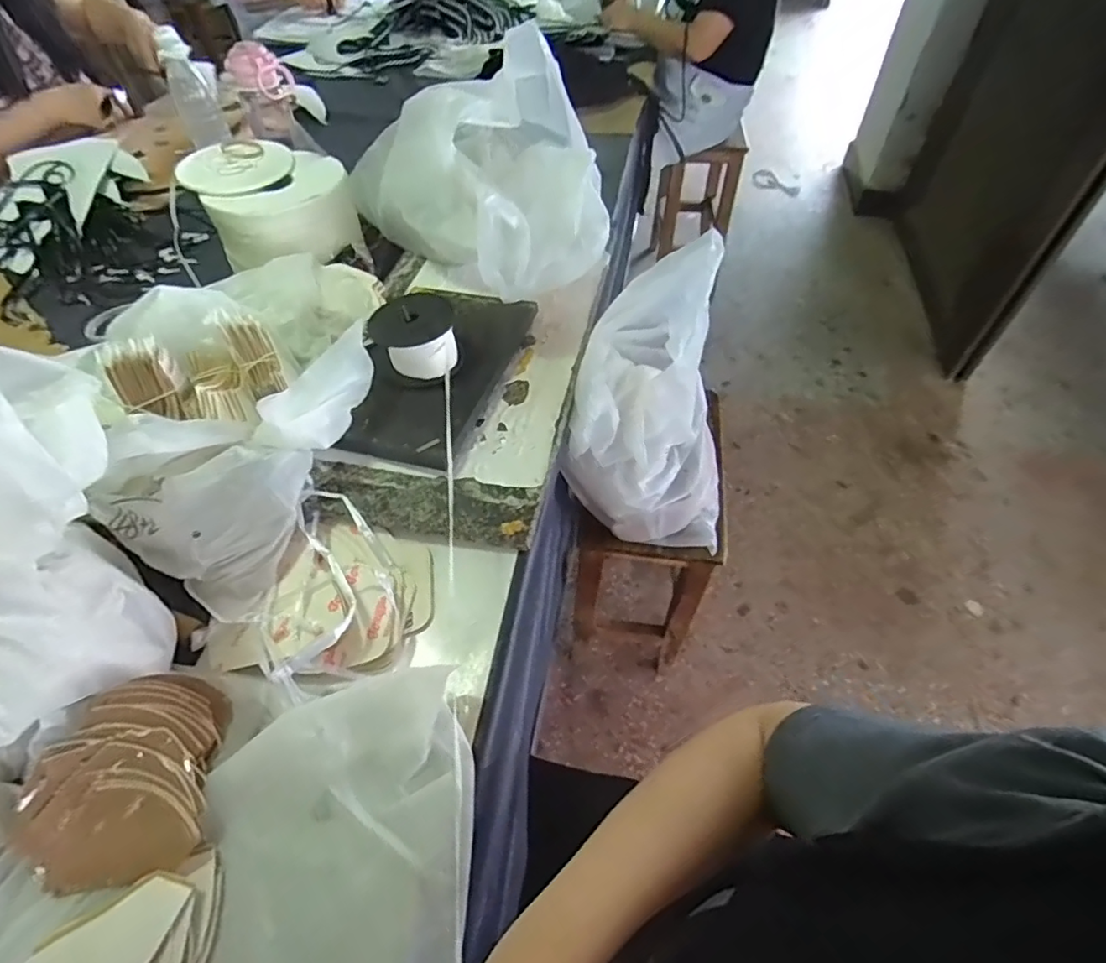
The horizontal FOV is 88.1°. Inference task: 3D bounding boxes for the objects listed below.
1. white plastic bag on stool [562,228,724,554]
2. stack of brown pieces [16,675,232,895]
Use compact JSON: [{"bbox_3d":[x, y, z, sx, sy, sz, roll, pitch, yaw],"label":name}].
[{"bbox_3d":[0.138,-0.117,0.749,0.208,0.355,0.242,6,53,6],"label":"white plastic bag on stool"},{"bbox_3d":[-0.304,0.203,0.400,0.120,0.050,0.132,-7,53,-4],"label":"stack of brown pieces"}]

